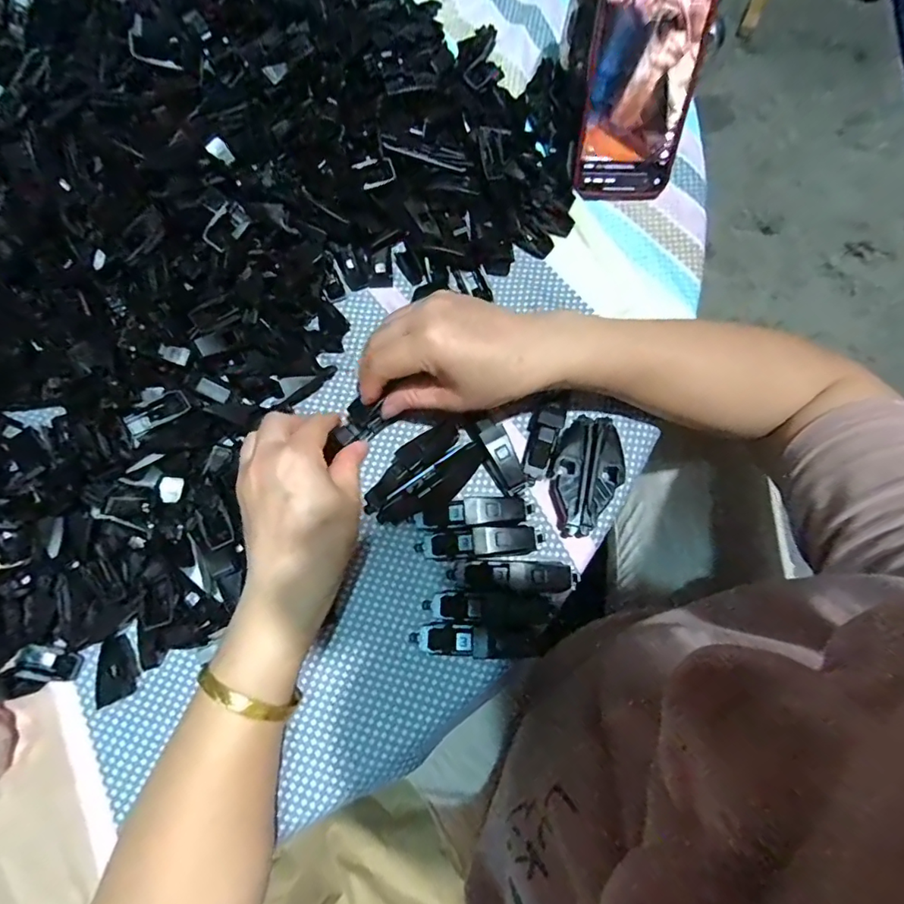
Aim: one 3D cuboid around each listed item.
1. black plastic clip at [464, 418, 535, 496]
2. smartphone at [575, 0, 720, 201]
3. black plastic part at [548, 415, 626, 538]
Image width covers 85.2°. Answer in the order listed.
[{"bbox_3d":[0.033,0.001,0.327,0.019,0.011,0.056,-34,91,-9],"label":"black plastic clip"},{"bbox_3d":[0.135,-0.266,0.345,0.074,0.158,0.014,2,40,1],"label":"smartphone"},{"bbox_3d":[0.090,0.016,0.329,0.042,0.018,0.082,18,75,6],"label":"black plastic part"}]

